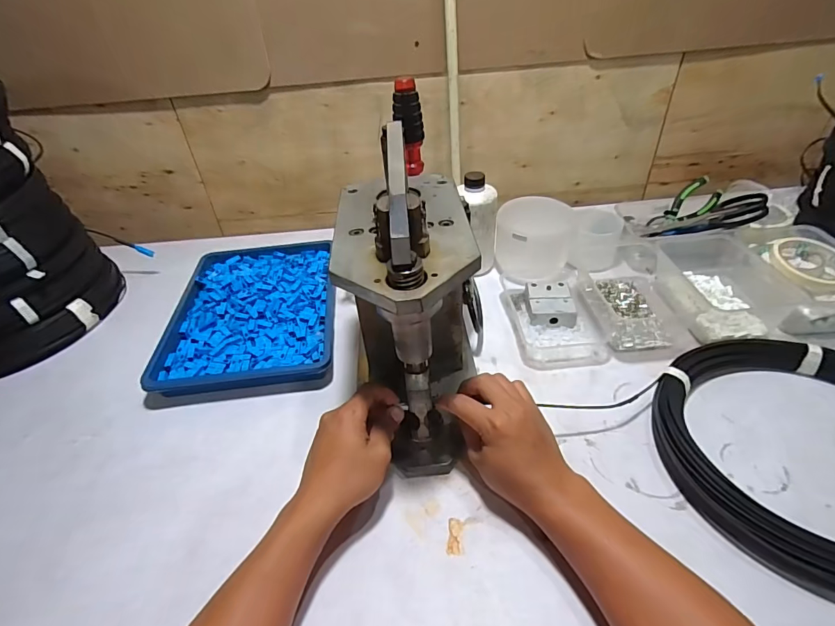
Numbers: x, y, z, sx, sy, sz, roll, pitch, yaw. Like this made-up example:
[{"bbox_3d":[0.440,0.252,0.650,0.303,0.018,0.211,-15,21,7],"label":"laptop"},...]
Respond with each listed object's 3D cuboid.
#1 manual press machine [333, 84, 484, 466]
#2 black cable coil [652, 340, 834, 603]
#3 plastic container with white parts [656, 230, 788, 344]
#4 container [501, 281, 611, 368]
[{"bbox_3d":[-0.012,-0.037,0.468,0.126,0.287,0.295,-5,42,-1],"label":"manual press machine"},{"bbox_3d":[0.394,0.135,0.423,0.271,0.051,0.285,-2,42,2],"label":"black cable coil"},{"bbox_3d":[0.425,-0.044,0.616,0.132,0.058,0.179,-2,39,3],"label":"plastic container with white parts"},{"bbox_3d":[0.193,0.008,0.618,0.119,0.036,0.156,-6,39,-2],"label":"container"}]

